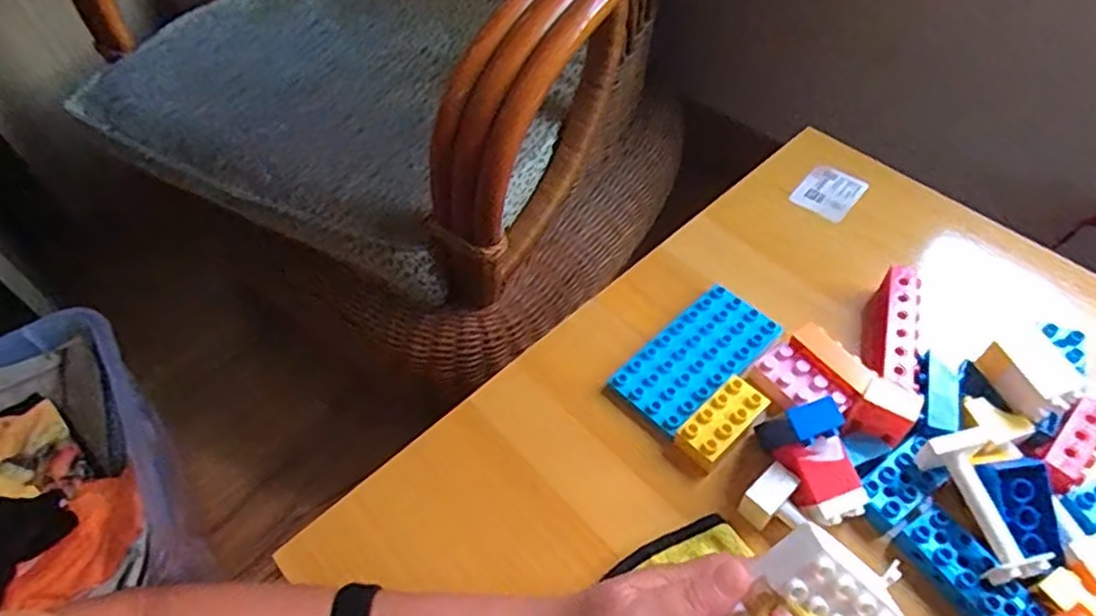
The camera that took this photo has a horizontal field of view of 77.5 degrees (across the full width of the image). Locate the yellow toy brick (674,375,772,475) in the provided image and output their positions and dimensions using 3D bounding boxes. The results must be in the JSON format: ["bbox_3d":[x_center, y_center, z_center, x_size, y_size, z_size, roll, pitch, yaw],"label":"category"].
[{"bbox_3d":[0.119,0.079,0.469,0.064,0.019,0.031,-40,60,-23],"label":"yellow toy brick"}]

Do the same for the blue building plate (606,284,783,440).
[{"bbox_3d":[0.109,0.036,0.503,0.125,0.008,0.065,-40,60,-23],"label":"blue building plate"}]

